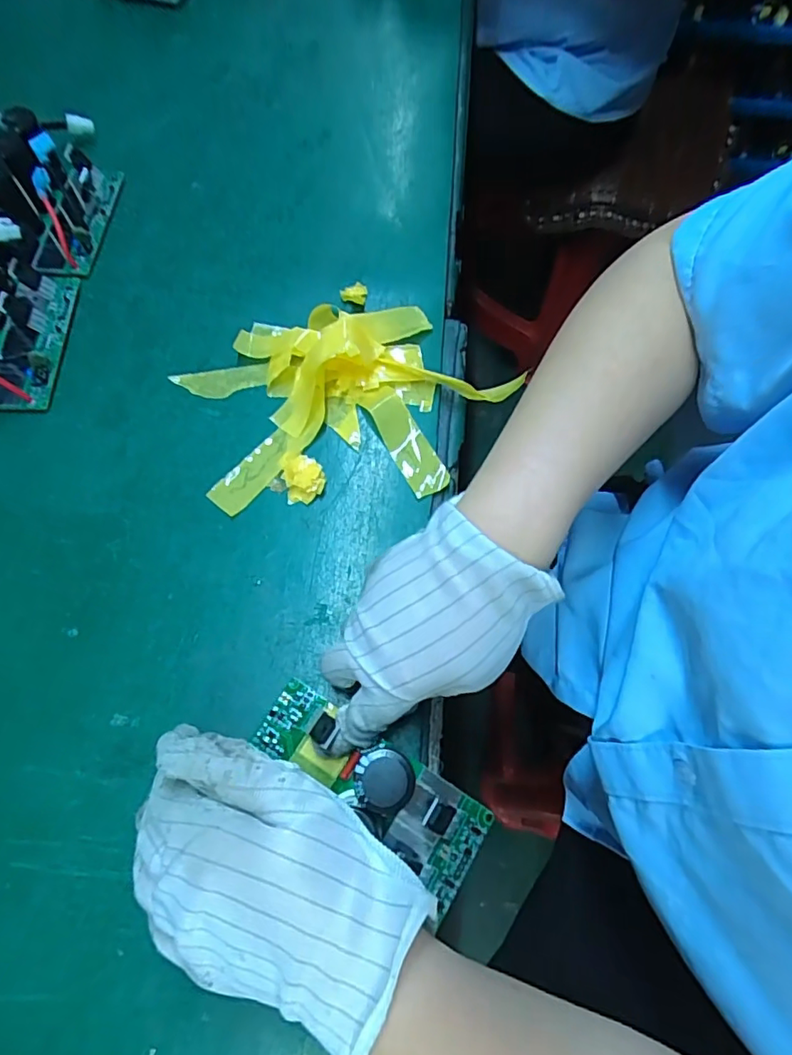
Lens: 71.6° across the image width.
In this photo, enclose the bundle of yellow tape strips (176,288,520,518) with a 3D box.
[{"bbox_3d":[-0.041,-0.097,0.390,0.204,0.031,0.175,-22,71,-9],"label":"bundle of yellow tape strips"}]

